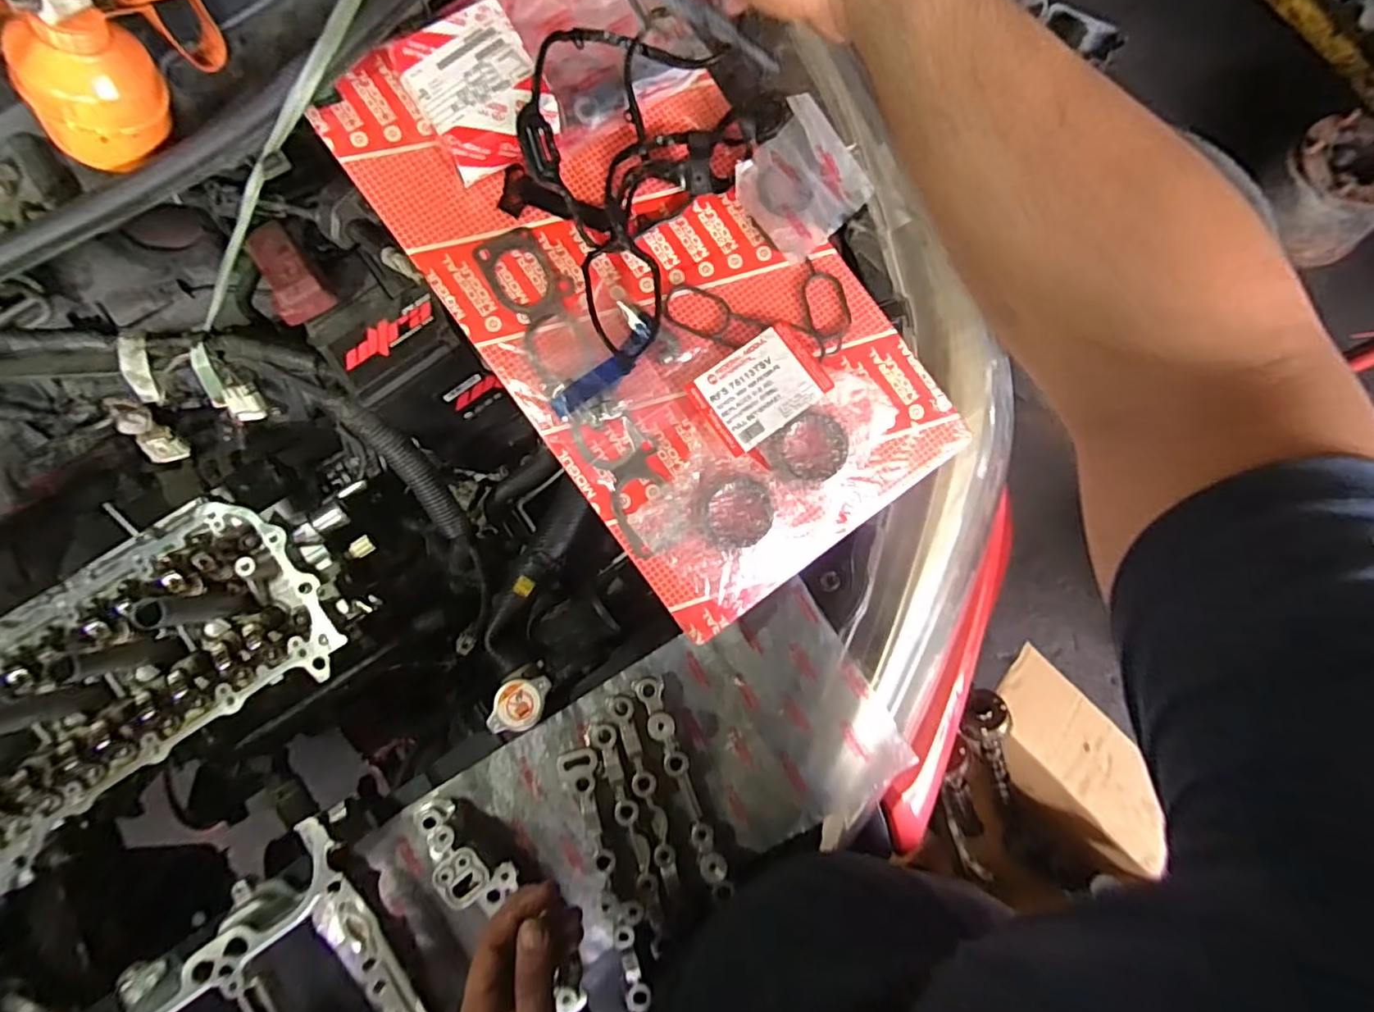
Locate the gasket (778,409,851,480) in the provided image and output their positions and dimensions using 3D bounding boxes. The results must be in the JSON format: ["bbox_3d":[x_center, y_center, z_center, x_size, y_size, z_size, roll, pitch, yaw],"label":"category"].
[{"bbox_3d":[0.099,-0.047,0.485,0.054,0.014,0.053,0,77,1],"label":"gasket"}]

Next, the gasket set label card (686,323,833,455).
[{"bbox_3d":[0.058,-0.094,0.486,0.099,0.005,0.070,-35,85,-4],"label":"gasket set label card"}]

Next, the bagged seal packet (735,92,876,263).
[{"bbox_3d":[0.092,-0.261,0.496,0.101,0.021,0.092,-43,98,-7],"label":"bagged seal packet"}]

